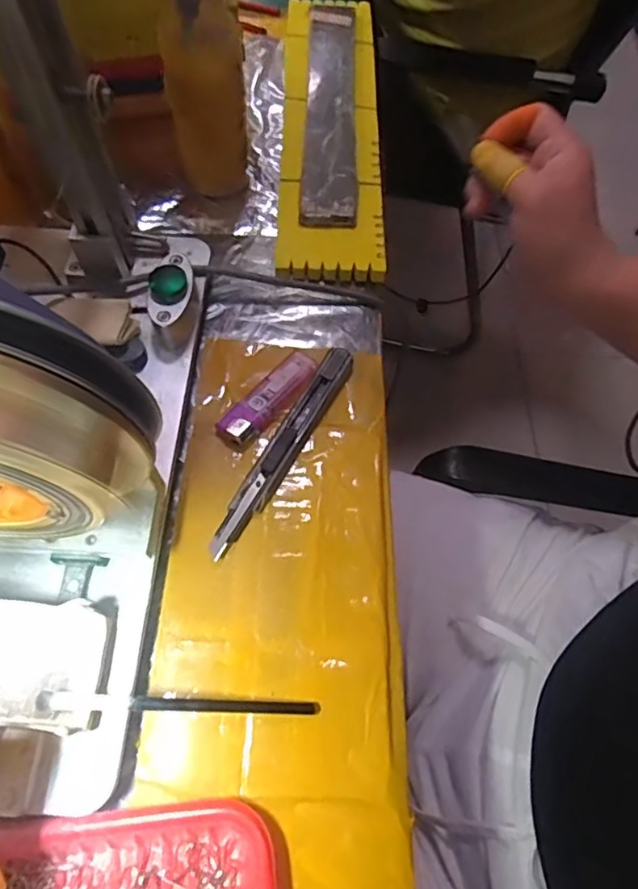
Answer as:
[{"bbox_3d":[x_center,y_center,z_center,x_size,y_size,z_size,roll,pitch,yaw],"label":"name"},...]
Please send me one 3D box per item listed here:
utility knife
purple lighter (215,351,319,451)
[{"bbox_3d":[-0.021,0.001,0.351,0.019,0.012,0.156,27,65,10],"label":"utility knife"},{"bbox_3d":[-0.032,-0.028,0.366,0.025,0.014,0.082,37,67,14],"label":"purple lighter"}]

